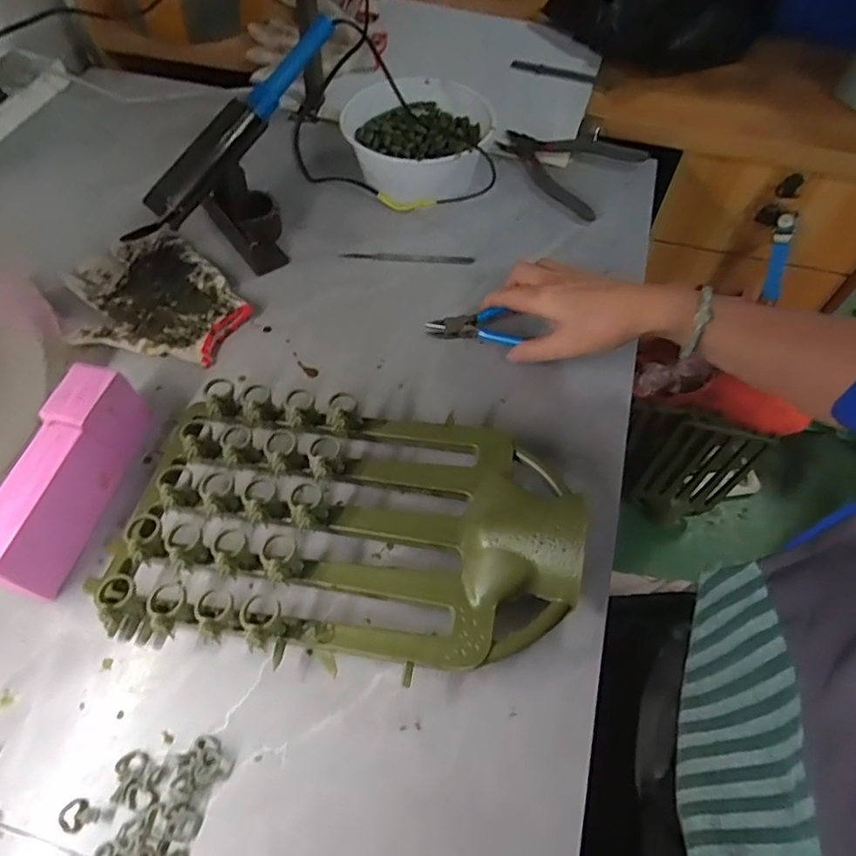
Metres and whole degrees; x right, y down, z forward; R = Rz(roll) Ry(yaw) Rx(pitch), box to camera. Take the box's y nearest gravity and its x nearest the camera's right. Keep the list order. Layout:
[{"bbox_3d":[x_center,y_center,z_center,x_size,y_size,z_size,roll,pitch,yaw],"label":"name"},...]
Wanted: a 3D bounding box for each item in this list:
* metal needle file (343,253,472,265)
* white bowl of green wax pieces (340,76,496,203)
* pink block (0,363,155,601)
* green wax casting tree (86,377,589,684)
[{"bbox_3d":[-0.022,-0.182,0.611,0.141,0.004,0.009,4,57,1],"label":"metal needle file"},{"bbox_3d":[-0.012,-0.327,0.658,0.156,0.074,0.168,0,57,-1],"label":"white bowl of green wax pieces"},{"bbox_3d":[-0.268,0.038,0.423,0.042,0.070,0.161,9,57,5],"label":"pink block"},{"bbox_3d":[-0.061,0.059,0.413,0.328,0.069,0.211,10,57,5],"label":"green wax casting tree"}]

